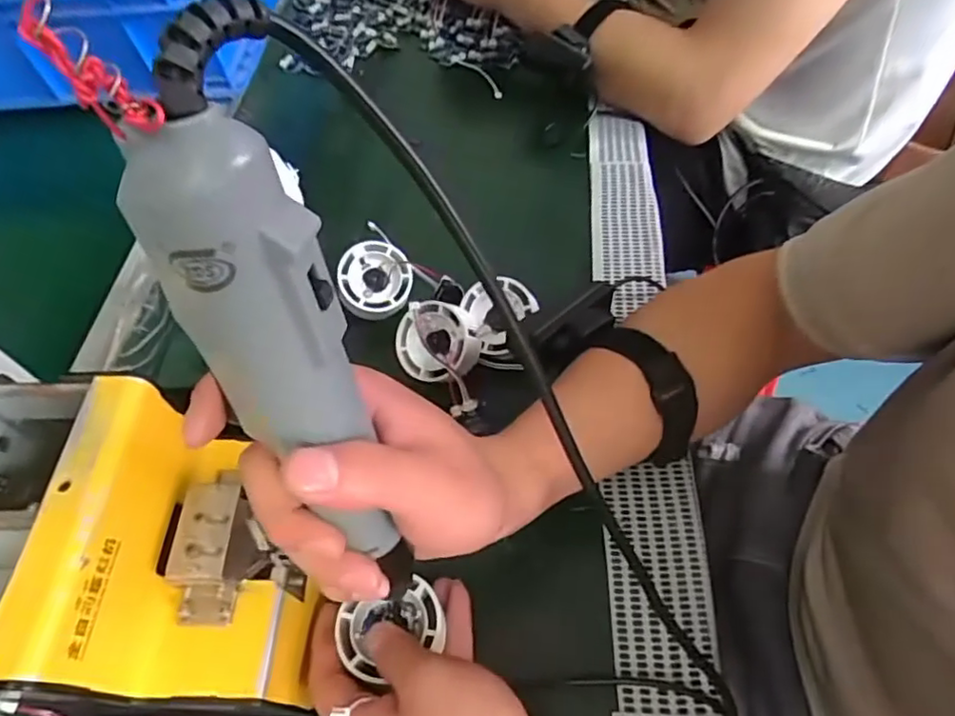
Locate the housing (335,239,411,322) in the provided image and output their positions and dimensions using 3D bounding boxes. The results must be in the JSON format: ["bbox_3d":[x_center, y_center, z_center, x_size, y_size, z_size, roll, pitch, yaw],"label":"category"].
[{"bbox_3d":[-0.077,-0.057,0.455,0.054,0.017,0.055,1,81,-5],"label":"housing"}]

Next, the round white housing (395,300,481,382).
[{"bbox_3d":[-0.028,-0.011,0.415,0.054,0.026,0.053,-12,85,17],"label":"round white housing"}]

